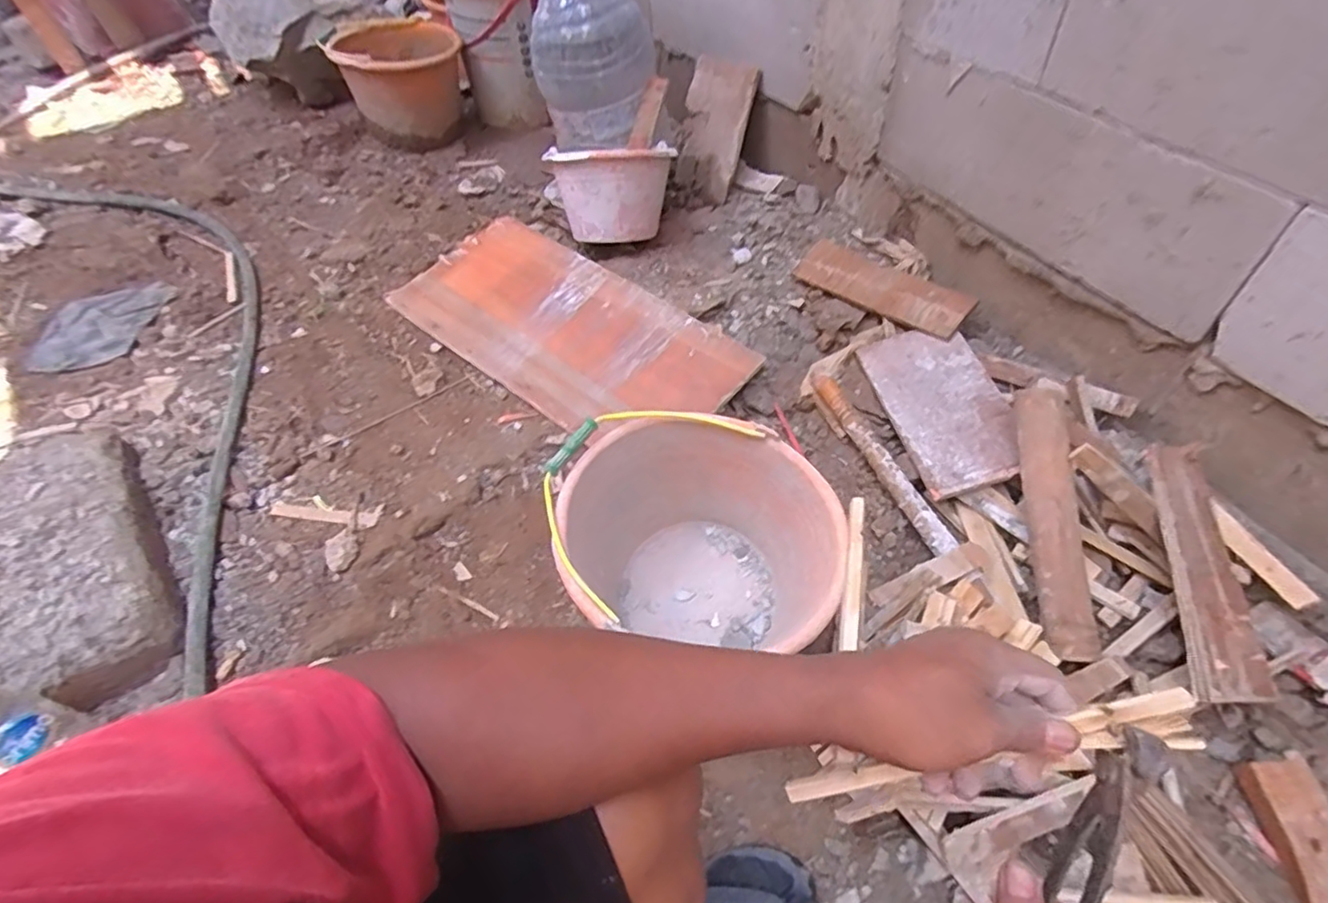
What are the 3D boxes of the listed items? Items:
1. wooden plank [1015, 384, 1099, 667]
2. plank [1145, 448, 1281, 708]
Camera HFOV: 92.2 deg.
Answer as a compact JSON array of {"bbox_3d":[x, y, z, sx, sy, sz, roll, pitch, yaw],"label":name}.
[{"bbox_3d":[0.510,0.080,0.837,0.056,0.039,0.345,0,74,5],"label":"wooden plank"},{"bbox_3d":[0.672,0.140,0.795,0.090,0.027,0.318,8,67,-7],"label":"plank"}]

